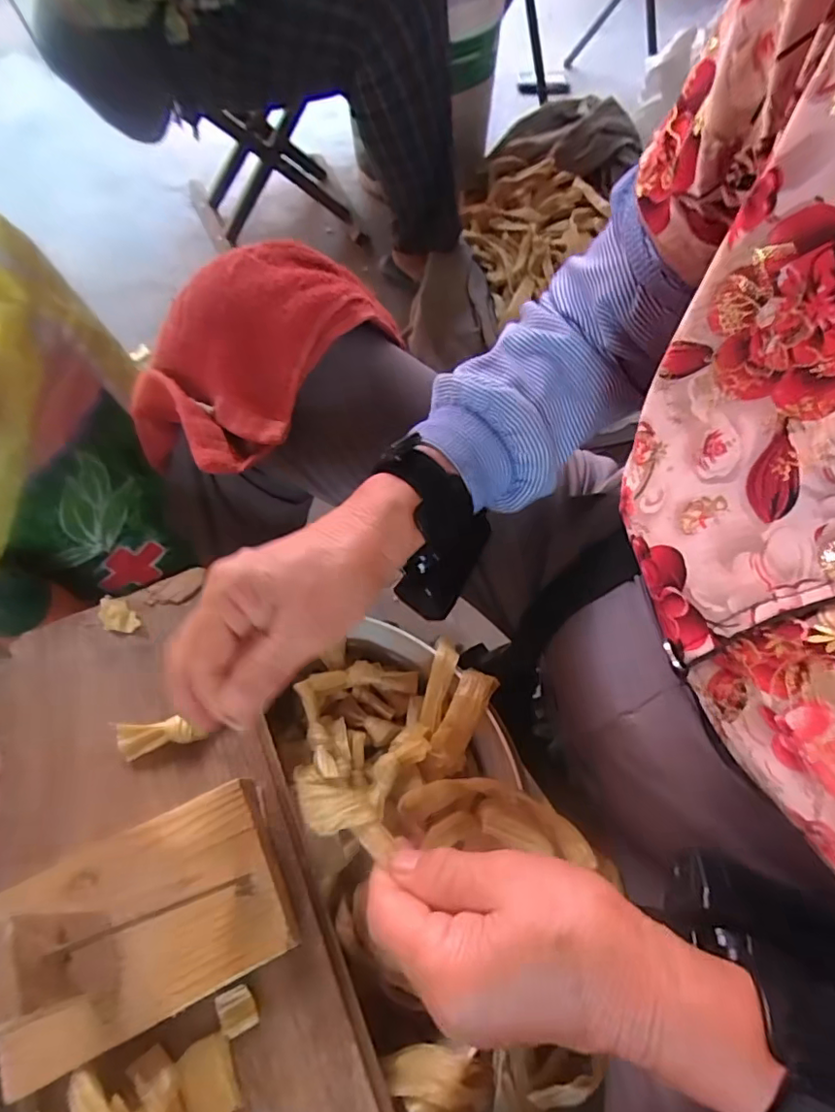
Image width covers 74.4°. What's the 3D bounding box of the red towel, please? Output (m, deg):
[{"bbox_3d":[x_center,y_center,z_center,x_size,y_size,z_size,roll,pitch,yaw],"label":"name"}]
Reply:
[{"bbox_3d":[-0.105,-0.135,0.365,0.181,0.073,0.110,-35,69,-17],"label":"red towel"}]

